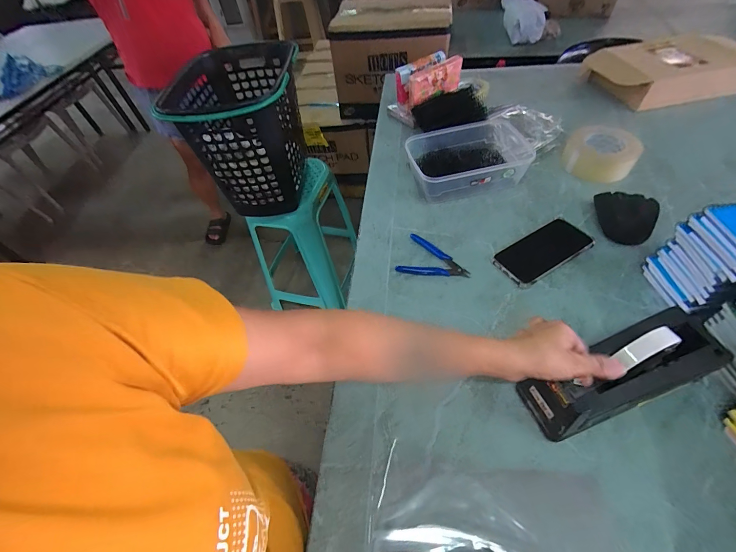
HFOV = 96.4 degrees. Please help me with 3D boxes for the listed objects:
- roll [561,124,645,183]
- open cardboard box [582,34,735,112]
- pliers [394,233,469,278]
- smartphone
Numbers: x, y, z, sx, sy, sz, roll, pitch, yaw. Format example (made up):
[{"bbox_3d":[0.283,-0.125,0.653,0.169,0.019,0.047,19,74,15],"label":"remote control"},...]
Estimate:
[{"bbox_3d":[0.495,-0.263,0.702,0.130,0.050,0.134,-3,54,5],"label":"roll"},{"bbox_3d":[0.794,-0.551,0.878,0.368,0.084,0.230,-9,53,1],"label":"open cardboard box"},{"bbox_3d":[0.120,-0.028,0.578,0.120,0.007,0.086,18,58,19],"label":"pliers"},{"bbox_3d":[0.304,-0.044,0.573,0.173,0.011,0.082,-27,55,-13],"label":"smartphone"}]

